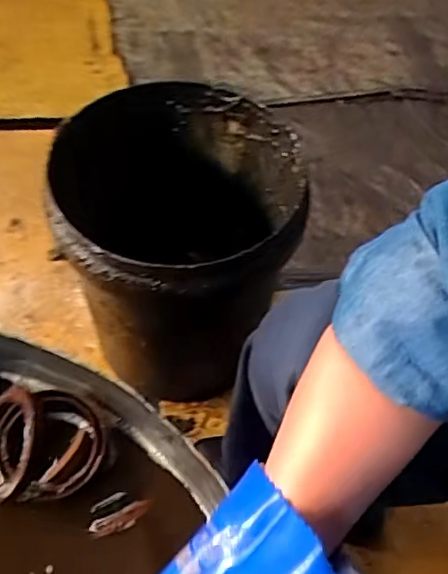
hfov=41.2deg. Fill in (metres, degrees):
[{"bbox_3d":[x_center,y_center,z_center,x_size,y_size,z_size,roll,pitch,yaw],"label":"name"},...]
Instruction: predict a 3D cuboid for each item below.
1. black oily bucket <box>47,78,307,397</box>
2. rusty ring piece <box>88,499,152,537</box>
[{"bbox_3d":[-0.046,-0.045,0.742,0.265,0.307,0.237,-19,59,-10],"label":"black oily bucket"},{"bbox_3d":[-0.080,0.179,0.461,0.048,0.004,0.015,-19,59,-15],"label":"rusty ring piece"}]

